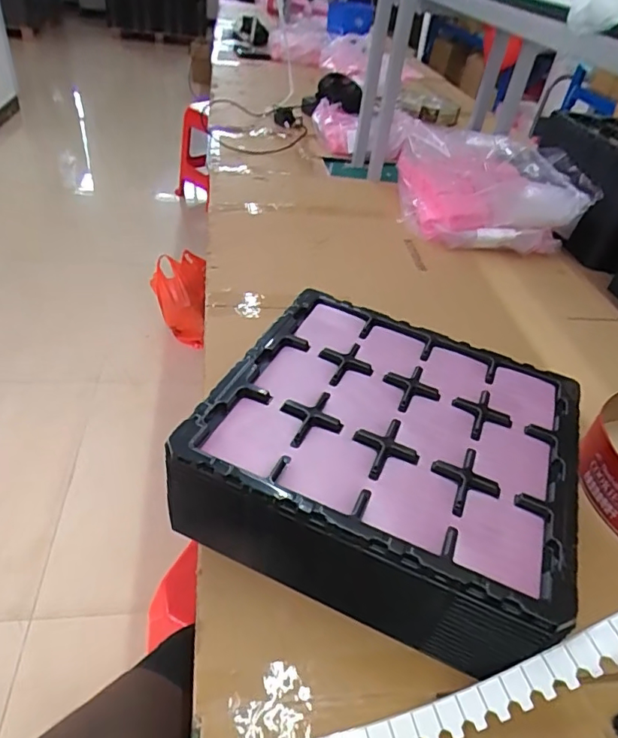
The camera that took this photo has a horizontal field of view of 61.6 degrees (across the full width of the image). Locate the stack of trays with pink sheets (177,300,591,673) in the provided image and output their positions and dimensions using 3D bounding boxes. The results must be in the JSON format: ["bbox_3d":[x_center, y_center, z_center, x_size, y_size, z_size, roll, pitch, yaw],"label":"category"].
[{"bbox_3d":[0.089,0.092,0.582,0.369,0.117,0.360,21,42,14],"label":"stack of trays with pink sheets"}]

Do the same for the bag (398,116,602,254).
[{"bbox_3d":[0.425,-0.441,1.241,0.400,0.127,0.401,3,41,-7],"label":"bag"}]

